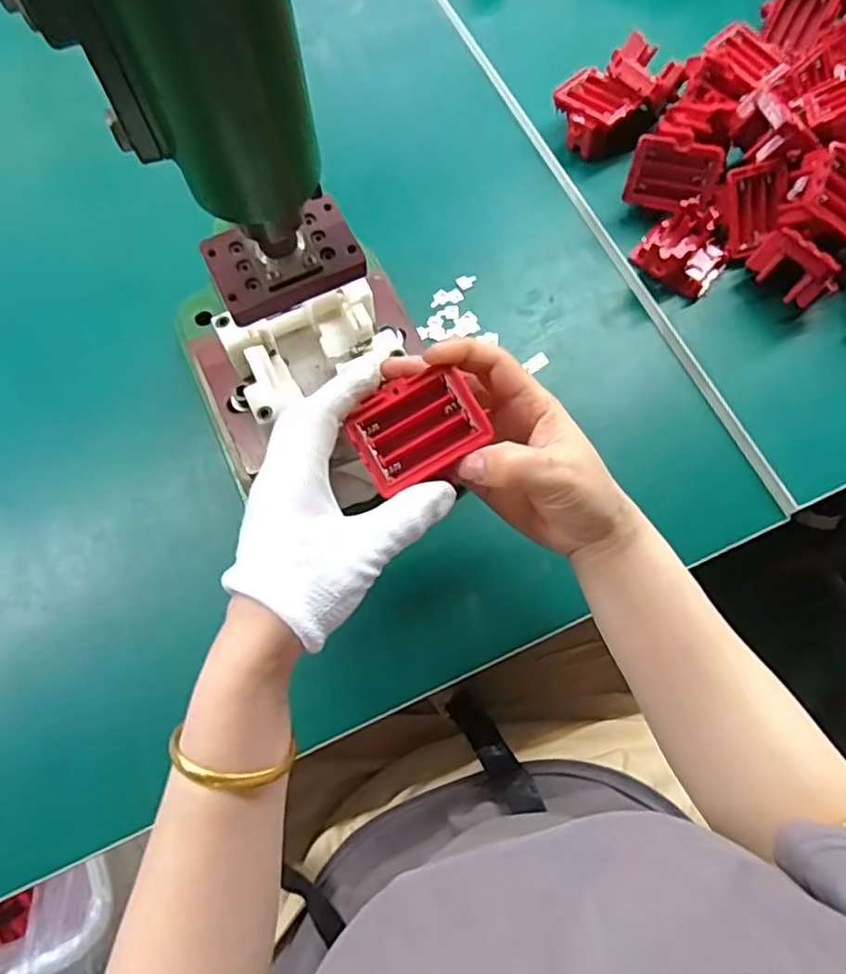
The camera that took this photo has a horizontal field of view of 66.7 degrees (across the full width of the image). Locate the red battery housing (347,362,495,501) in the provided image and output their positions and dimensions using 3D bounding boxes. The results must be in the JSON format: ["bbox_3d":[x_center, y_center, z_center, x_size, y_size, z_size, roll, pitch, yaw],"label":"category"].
[{"bbox_3d":[-0.004,-0.031,0.325,0.062,0.015,0.052,-29,74,-10],"label":"red battery housing"}]

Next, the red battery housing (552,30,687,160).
[{"bbox_3d":[0.165,-0.328,0.545,0.104,0.055,0.068,-27,73,-10],"label":"red battery housing"}]

